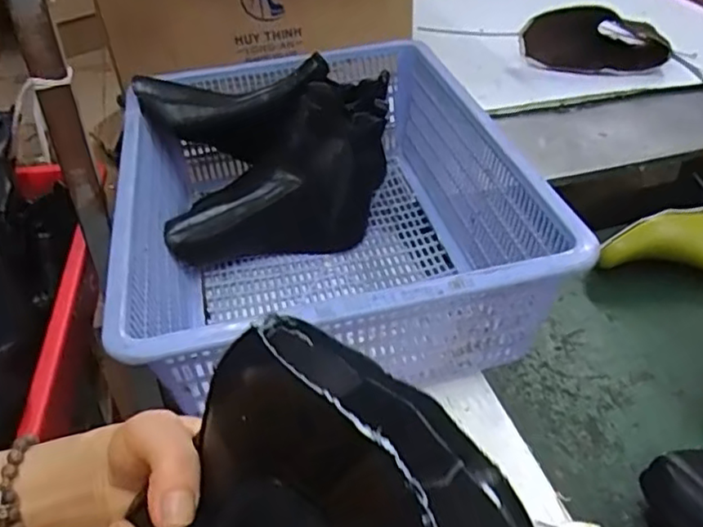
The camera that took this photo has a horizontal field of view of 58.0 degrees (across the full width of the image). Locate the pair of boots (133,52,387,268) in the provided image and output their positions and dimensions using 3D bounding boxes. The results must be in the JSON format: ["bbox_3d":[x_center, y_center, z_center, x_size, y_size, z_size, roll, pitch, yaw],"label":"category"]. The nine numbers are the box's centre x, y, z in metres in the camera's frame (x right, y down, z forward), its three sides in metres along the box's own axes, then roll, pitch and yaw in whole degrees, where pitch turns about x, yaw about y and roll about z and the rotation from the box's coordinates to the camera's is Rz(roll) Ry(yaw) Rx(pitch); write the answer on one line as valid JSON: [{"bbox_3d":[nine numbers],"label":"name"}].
[{"bbox_3d":[-0.088,-0.123,0.744,0.272,0.155,0.186,-14,40,-12],"label":"pair of boots"}]

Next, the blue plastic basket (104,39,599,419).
[{"bbox_3d":[-0.032,-0.054,0.666,0.362,0.163,0.466,-10,39,-8],"label":"blue plastic basket"}]

